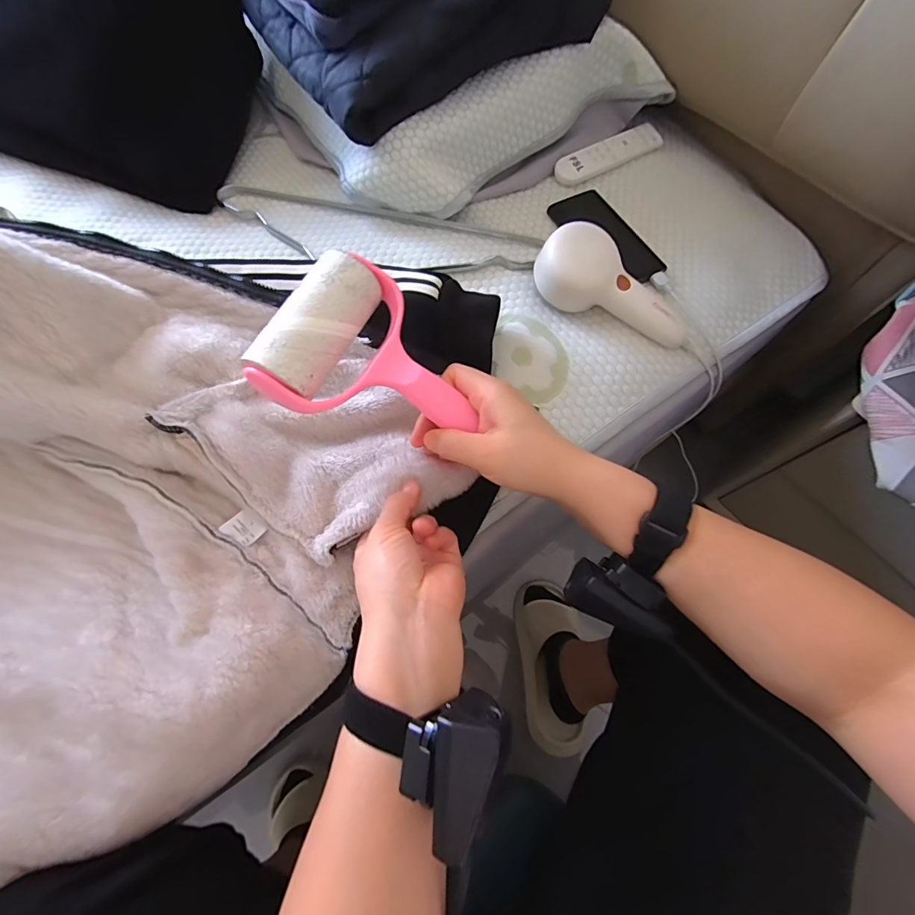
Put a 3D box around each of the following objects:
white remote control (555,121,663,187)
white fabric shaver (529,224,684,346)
[{"bbox_3d":[0.194,-0.386,0.552,0.150,0.016,0.039,-27,87,-9],"label":"white remote control"},{"bbox_3d":[0.162,-0.169,0.451,0.175,0.058,0.063,29,65,-7],"label":"white fabric shaver"}]

